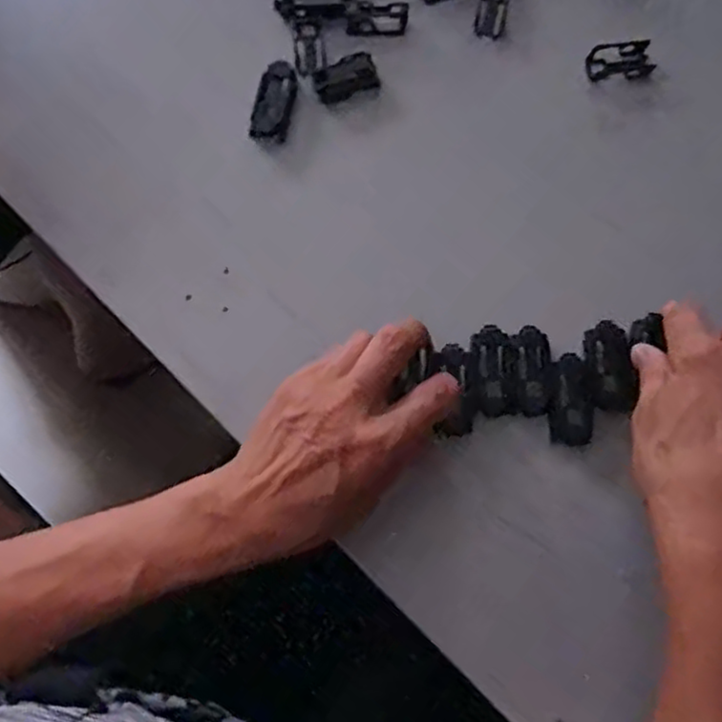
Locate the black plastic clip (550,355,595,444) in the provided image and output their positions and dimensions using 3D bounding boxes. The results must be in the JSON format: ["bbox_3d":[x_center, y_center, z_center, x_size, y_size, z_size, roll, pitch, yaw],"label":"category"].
[{"bbox_3d":[0.120,0.022,0.408,0.024,0.008,0.050,3,77,1],"label":"black plastic clip"}]

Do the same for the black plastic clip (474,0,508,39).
[{"bbox_3d":[0.085,-0.226,0.463,0.019,0.005,0.037,10,77,2],"label":"black plastic clip"}]

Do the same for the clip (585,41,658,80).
[{"bbox_3d":[0.164,-0.190,0.456,0.040,0.007,0.025,-4,77,-1],"label":"clip"}]

